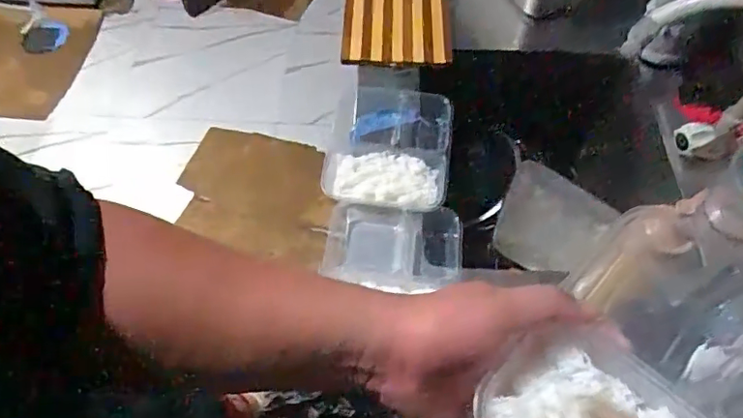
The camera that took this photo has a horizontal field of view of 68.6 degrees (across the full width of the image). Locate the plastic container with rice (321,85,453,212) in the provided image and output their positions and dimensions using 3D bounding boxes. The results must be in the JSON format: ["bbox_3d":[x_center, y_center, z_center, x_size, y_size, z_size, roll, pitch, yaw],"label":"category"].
[{"bbox_3d":[0.027,-0.098,0.862,0.188,0.063,0.224,7,56,4],"label":"plastic container with rice"}]

